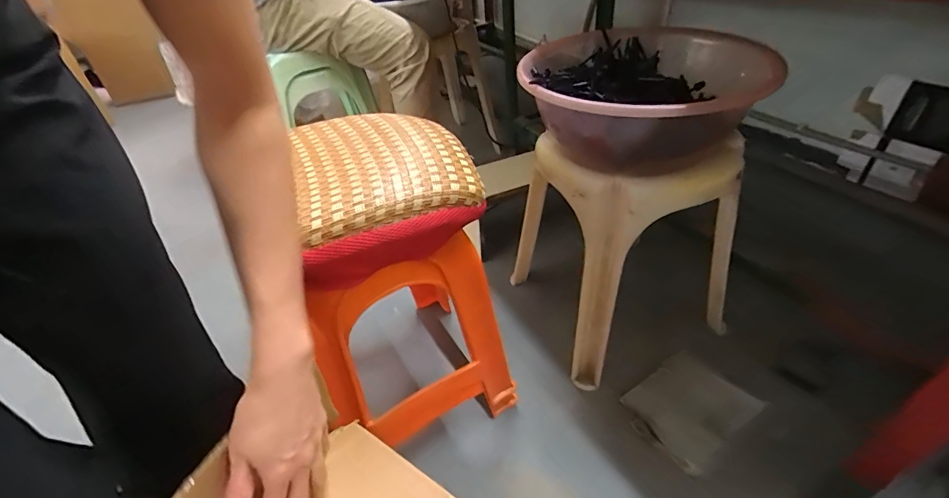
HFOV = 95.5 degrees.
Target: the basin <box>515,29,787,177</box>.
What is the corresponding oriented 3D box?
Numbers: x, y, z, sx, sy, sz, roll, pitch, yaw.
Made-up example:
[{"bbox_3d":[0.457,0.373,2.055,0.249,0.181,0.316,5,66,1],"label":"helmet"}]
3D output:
[{"bbox_3d":[0.256,-0.223,0.649,0.337,0.121,0.284,-22,42,-17],"label":"basin"}]

